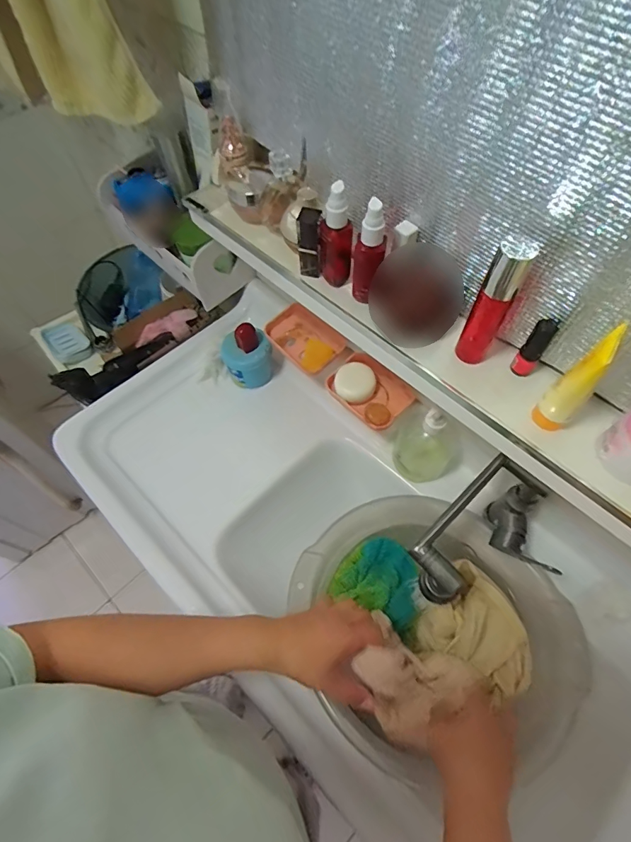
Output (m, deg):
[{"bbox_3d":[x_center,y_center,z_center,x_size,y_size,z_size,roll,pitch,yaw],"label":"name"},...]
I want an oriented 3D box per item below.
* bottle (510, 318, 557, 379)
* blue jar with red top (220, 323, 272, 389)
[{"bbox_3d":[0.219,-0.072,0.430,0.020,0.072,0.027,37,66,20],"label":"bottle"},{"bbox_3d":[-0.121,-0.119,0.757,0.084,0.110,0.073,-22,62,-12],"label":"blue jar with red top"}]

